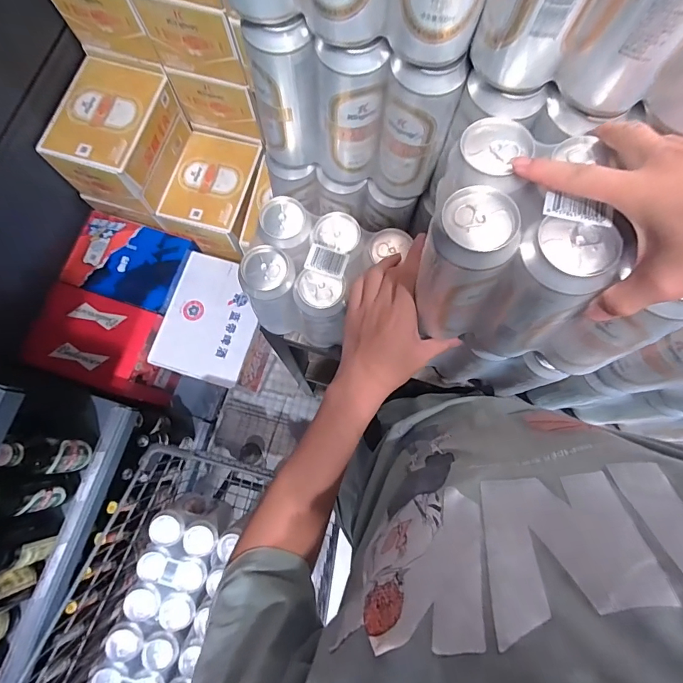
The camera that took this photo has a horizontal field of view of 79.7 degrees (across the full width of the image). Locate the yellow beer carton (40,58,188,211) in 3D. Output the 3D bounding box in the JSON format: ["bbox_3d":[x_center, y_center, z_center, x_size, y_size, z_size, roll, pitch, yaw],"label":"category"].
[{"bbox_3d":[-0.565,-0.514,1.036,0.230,0.168,0.290,16,76,4],"label":"yellow beer carton"}]

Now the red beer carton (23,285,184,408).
[{"bbox_3d":[-0.666,0.019,1.203,0.320,0.266,0.232,17,76,5],"label":"red beer carton"}]

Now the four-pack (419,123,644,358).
[{"bbox_3d":[0.136,-0.082,0.350,0.130,0.139,0.133,14,76,4],"label":"four-pack"}]

